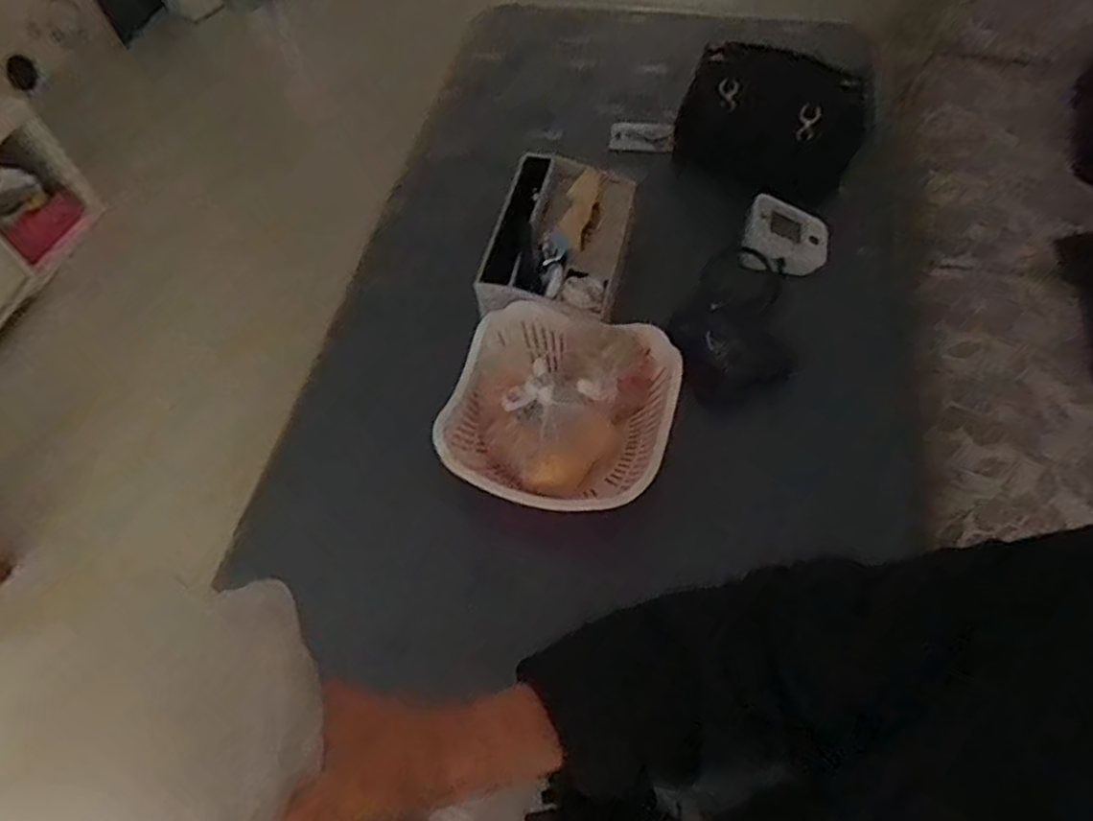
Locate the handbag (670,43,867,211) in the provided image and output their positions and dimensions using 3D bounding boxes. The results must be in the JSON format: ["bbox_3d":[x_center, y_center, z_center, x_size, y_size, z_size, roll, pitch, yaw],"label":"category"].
[{"bbox_3d":[0.320,-0.416,0.989,0.255,0.187,0.099,13,60,11],"label":"handbag"}]

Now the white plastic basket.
[{"bbox_3d":[0.014,-0.001,0.809,0.253,0.090,0.243,14,60,11],"label":"white plastic basket"}]

